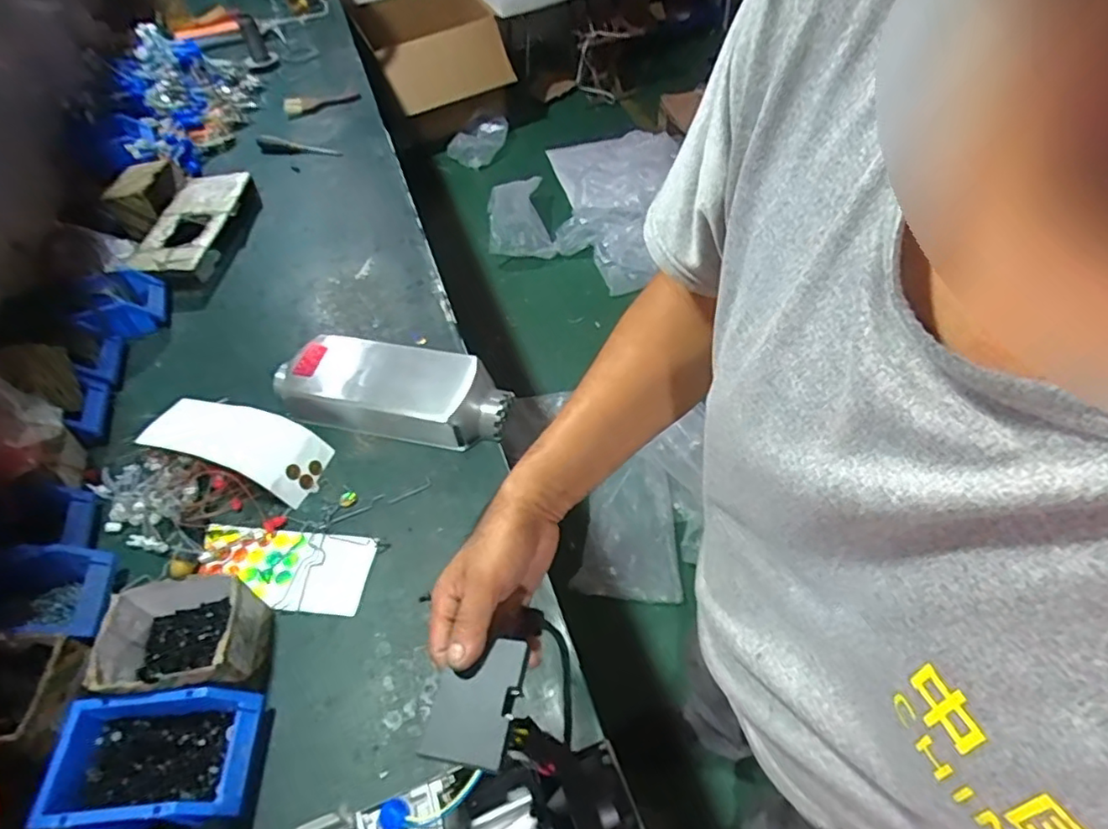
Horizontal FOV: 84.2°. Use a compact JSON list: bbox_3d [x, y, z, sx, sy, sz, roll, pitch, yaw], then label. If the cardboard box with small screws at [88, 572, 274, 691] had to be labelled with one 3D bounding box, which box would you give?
[{"bbox_3d":[-0.422,0.260,0.705,0.152,0.092,0.125,-12,51,-4],"label":"cardboard box with small screws"}]

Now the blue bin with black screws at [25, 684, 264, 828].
[{"bbox_3d":[-0.412,0.359,0.636,0.192,0.073,0.116,-6,50,0],"label":"blue bin with black screws"}]

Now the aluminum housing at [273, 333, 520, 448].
[{"bbox_3d":[-0.257,-0.038,0.940,0.388,0.074,0.144,9,52,12],"label":"aluminum housing"}]

